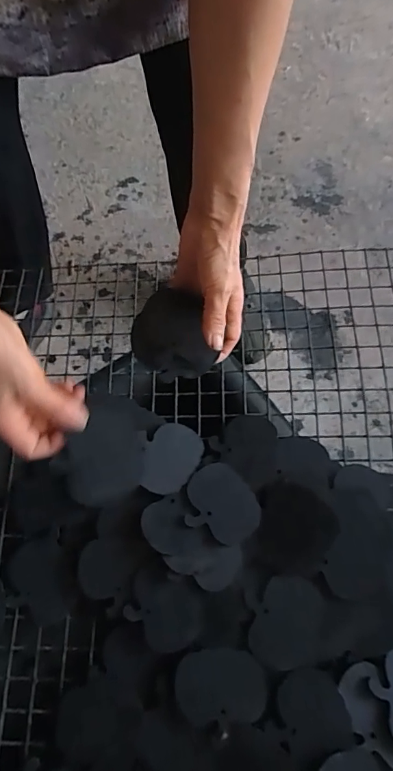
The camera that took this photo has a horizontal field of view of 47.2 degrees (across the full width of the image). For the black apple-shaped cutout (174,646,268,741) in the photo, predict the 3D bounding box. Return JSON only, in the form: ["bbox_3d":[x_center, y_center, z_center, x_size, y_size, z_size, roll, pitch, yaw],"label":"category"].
[{"bbox_3d":[0.021,0.269,0.399,0.077,0.006,0.061,-8,67,-1],"label":"black apple-shaped cutout"}]

